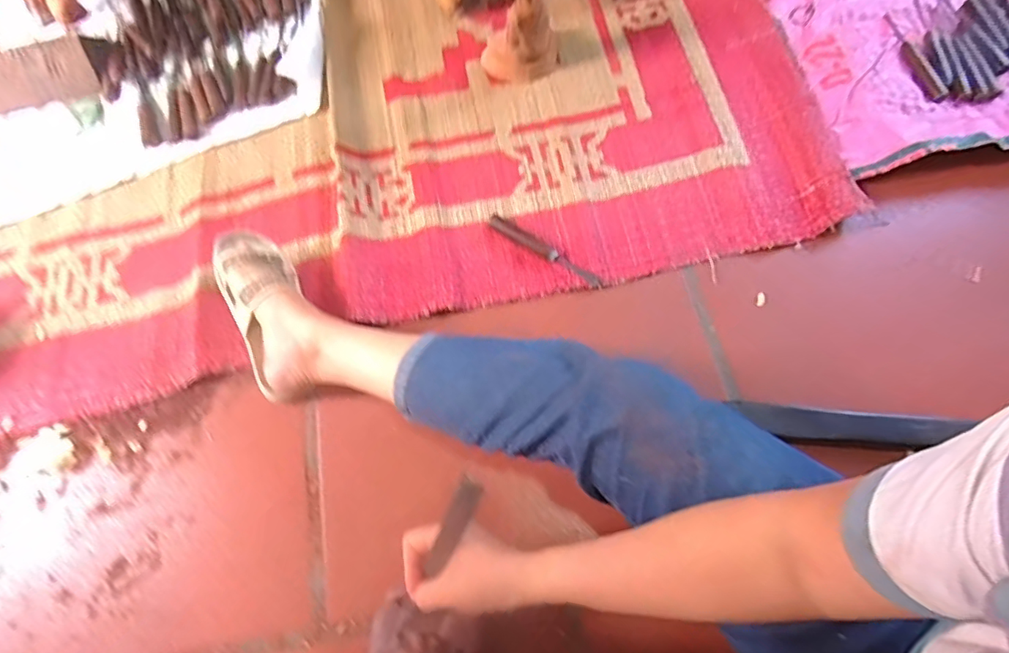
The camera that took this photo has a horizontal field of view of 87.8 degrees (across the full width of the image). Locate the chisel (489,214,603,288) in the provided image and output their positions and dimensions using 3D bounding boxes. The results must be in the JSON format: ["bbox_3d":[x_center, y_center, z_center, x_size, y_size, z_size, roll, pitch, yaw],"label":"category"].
[{"bbox_3d":[0.055,-0.104,0.713,0.174,0.020,0.019,32,72,14],"label":"chisel"}]

